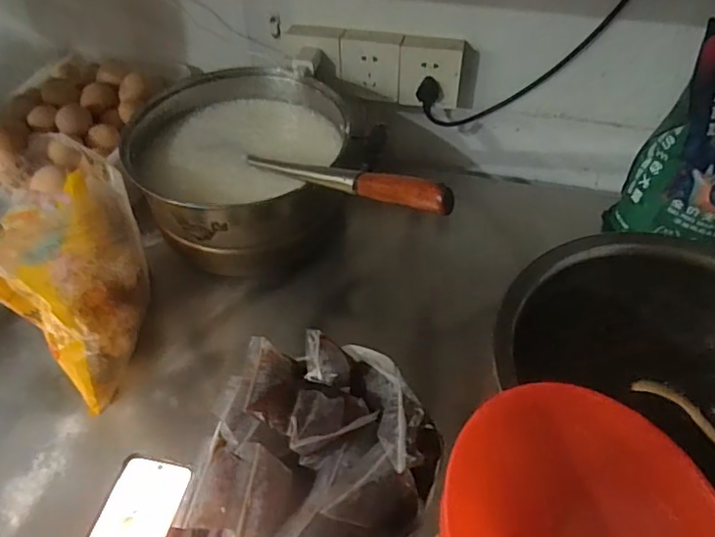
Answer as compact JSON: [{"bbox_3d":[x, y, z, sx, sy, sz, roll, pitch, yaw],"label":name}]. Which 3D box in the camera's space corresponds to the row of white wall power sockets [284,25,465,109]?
[{"bbox_3d":[0.018,-0.297,0.796,0.263,0.090,0.045,10,50,10],"label":"row of white wall power sockets"}]

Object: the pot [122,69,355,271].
[{"bbox_3d":[-0.155,-0.131,0.756,0.278,0.157,0.252,-19,51,-15],"label":"pot"}]

